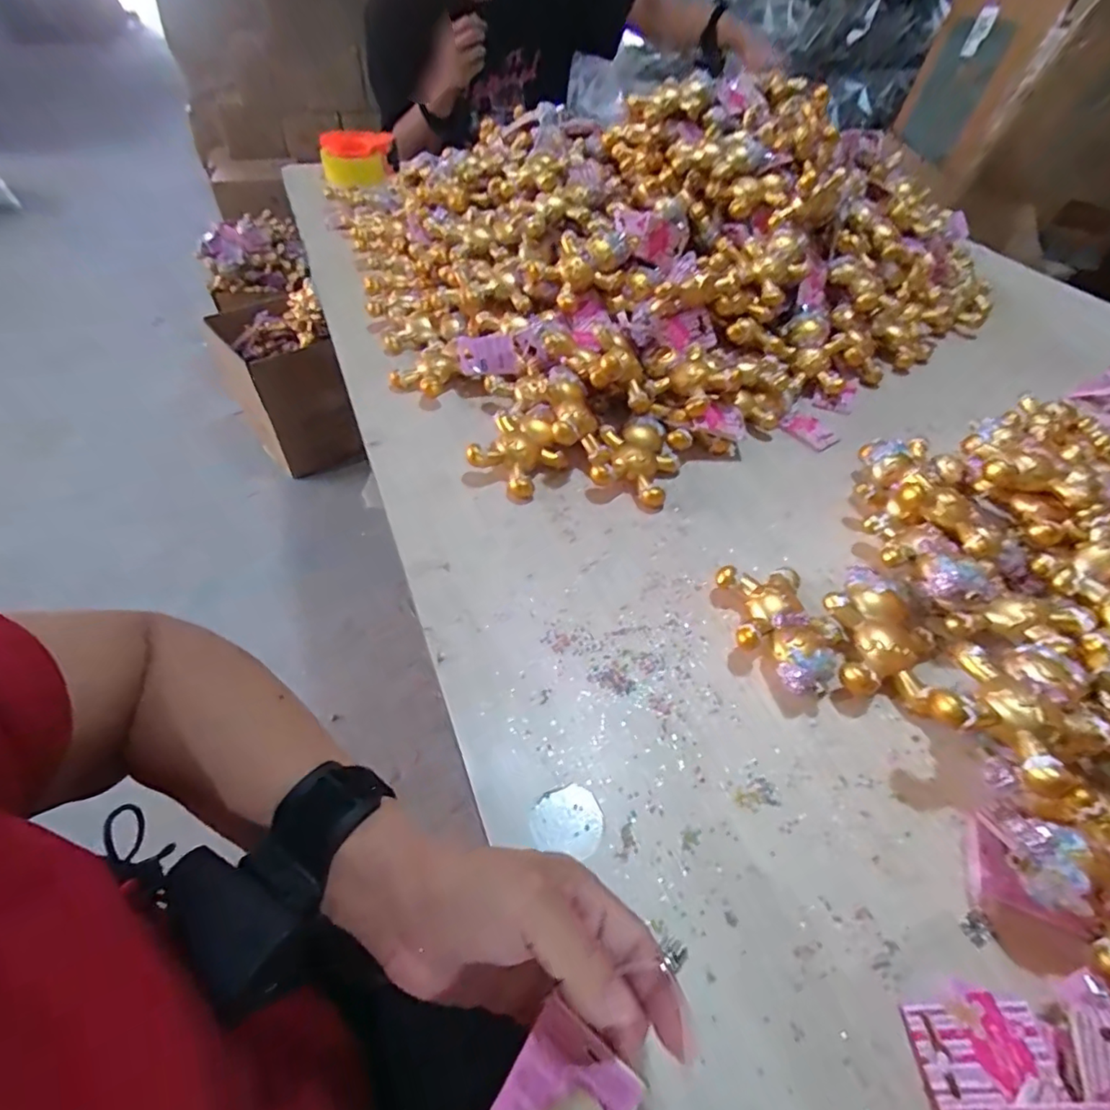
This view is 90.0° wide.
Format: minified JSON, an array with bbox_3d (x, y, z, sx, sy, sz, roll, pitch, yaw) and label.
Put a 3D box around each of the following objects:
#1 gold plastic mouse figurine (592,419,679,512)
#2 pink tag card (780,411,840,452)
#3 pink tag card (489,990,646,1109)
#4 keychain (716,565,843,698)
[{"bbox_3d":[0.081,-0.094,0.550,0.077,0.034,0.095,19,50,11],"label":"gold plastic mouse figurine"},{"bbox_3d":[0.286,-0.139,0.622,0.059,0.005,0.039,41,68,13],"label":"pink tag card"},{"bbox_3d":[0.000,0.219,0.216,0.046,0.007,0.059,20,64,37],"label":"pink tag card"},{"bbox_3d":[0.174,0.056,0.423,0.082,0.032,0.111,-2,49,-7],"label":"keychain"}]

